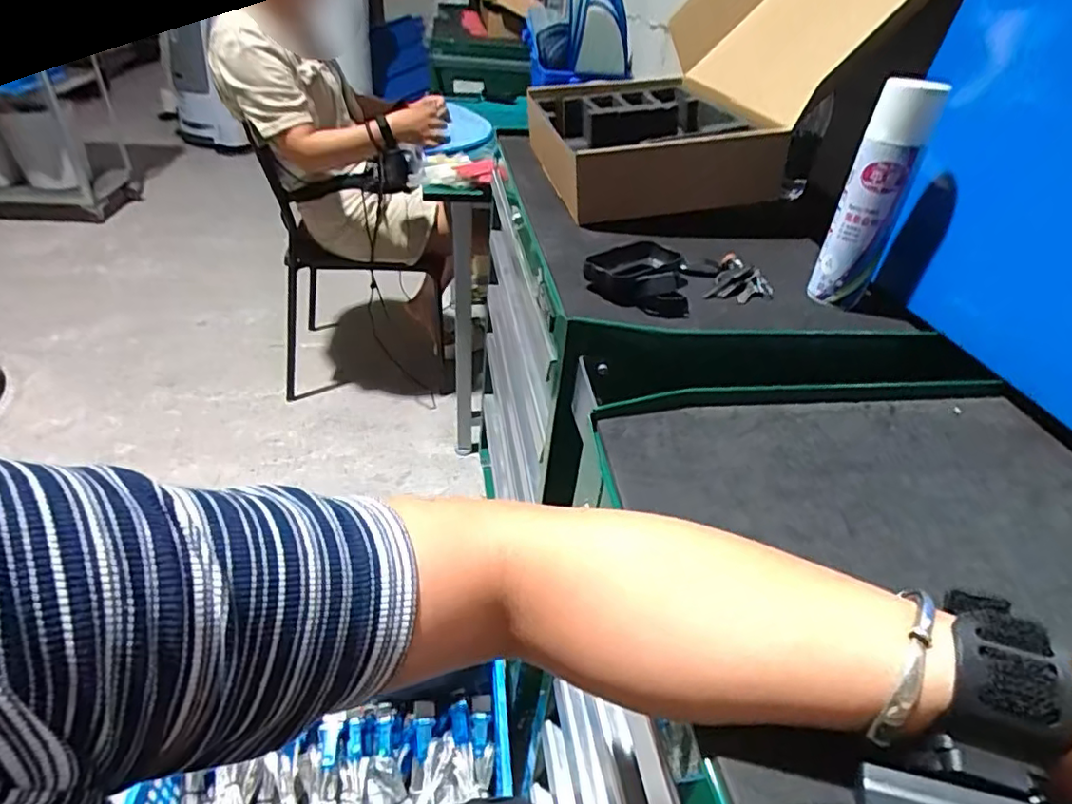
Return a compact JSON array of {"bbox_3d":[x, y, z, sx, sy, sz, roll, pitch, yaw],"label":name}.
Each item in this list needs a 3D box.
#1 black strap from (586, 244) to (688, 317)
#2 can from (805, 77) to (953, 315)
[{"bbox_3d":[0.099,-0.126,0.567,0.096,0.033,0.110,11,37,4],"label":"black strap"},{"bbox_3d":[0.309,-0.183,0.543,0.052,0.195,0.055,25,40,22],"label":"can"}]

